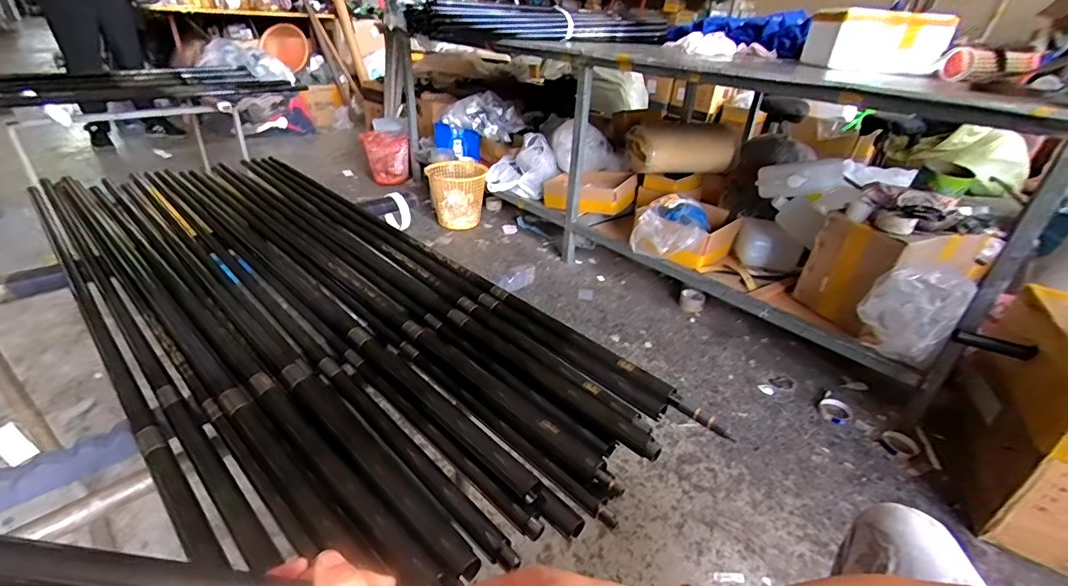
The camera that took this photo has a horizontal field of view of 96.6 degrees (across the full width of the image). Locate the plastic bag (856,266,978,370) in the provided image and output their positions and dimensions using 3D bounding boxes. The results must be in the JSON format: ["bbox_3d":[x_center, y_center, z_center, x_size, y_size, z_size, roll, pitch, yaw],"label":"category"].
[{"bbox_3d":[0.968,0.054,1.241,0.245,0.207,0.193,-24,41,-38],"label":"plastic bag"}]

